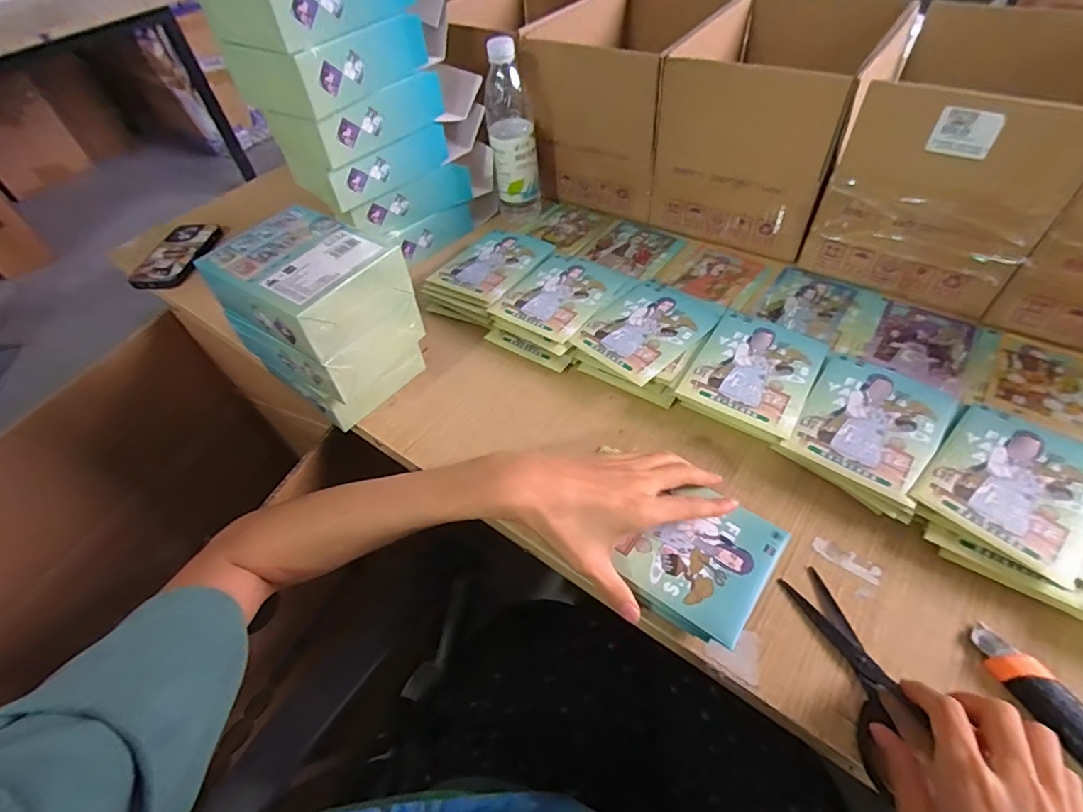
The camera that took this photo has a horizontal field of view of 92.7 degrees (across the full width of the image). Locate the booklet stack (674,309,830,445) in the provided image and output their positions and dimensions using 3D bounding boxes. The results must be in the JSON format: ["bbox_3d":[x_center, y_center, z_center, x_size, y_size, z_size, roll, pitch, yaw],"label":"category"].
[{"bbox_3d":[0.215,-0.030,0.528,0.109,0.034,0.141,27,58,24],"label":"booklet stack"}]

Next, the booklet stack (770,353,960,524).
[{"bbox_3d":[0.299,0.022,0.477,0.109,0.032,0.148,33,61,27],"label":"booklet stack"}]

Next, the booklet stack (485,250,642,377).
[{"bbox_3d":[0.023,-0.123,0.621,0.115,0.030,0.167,29,59,25],"label":"booklet stack"}]

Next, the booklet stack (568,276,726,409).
[{"bbox_3d":[0.128,-0.084,0.582,0.120,0.031,0.169,30,60,26],"label":"booklet stack"}]

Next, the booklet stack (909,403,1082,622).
[{"bbox_3d":[0.387,0.077,0.422,0.128,0.031,0.153,32,61,27],"label":"booklet stack"}]

